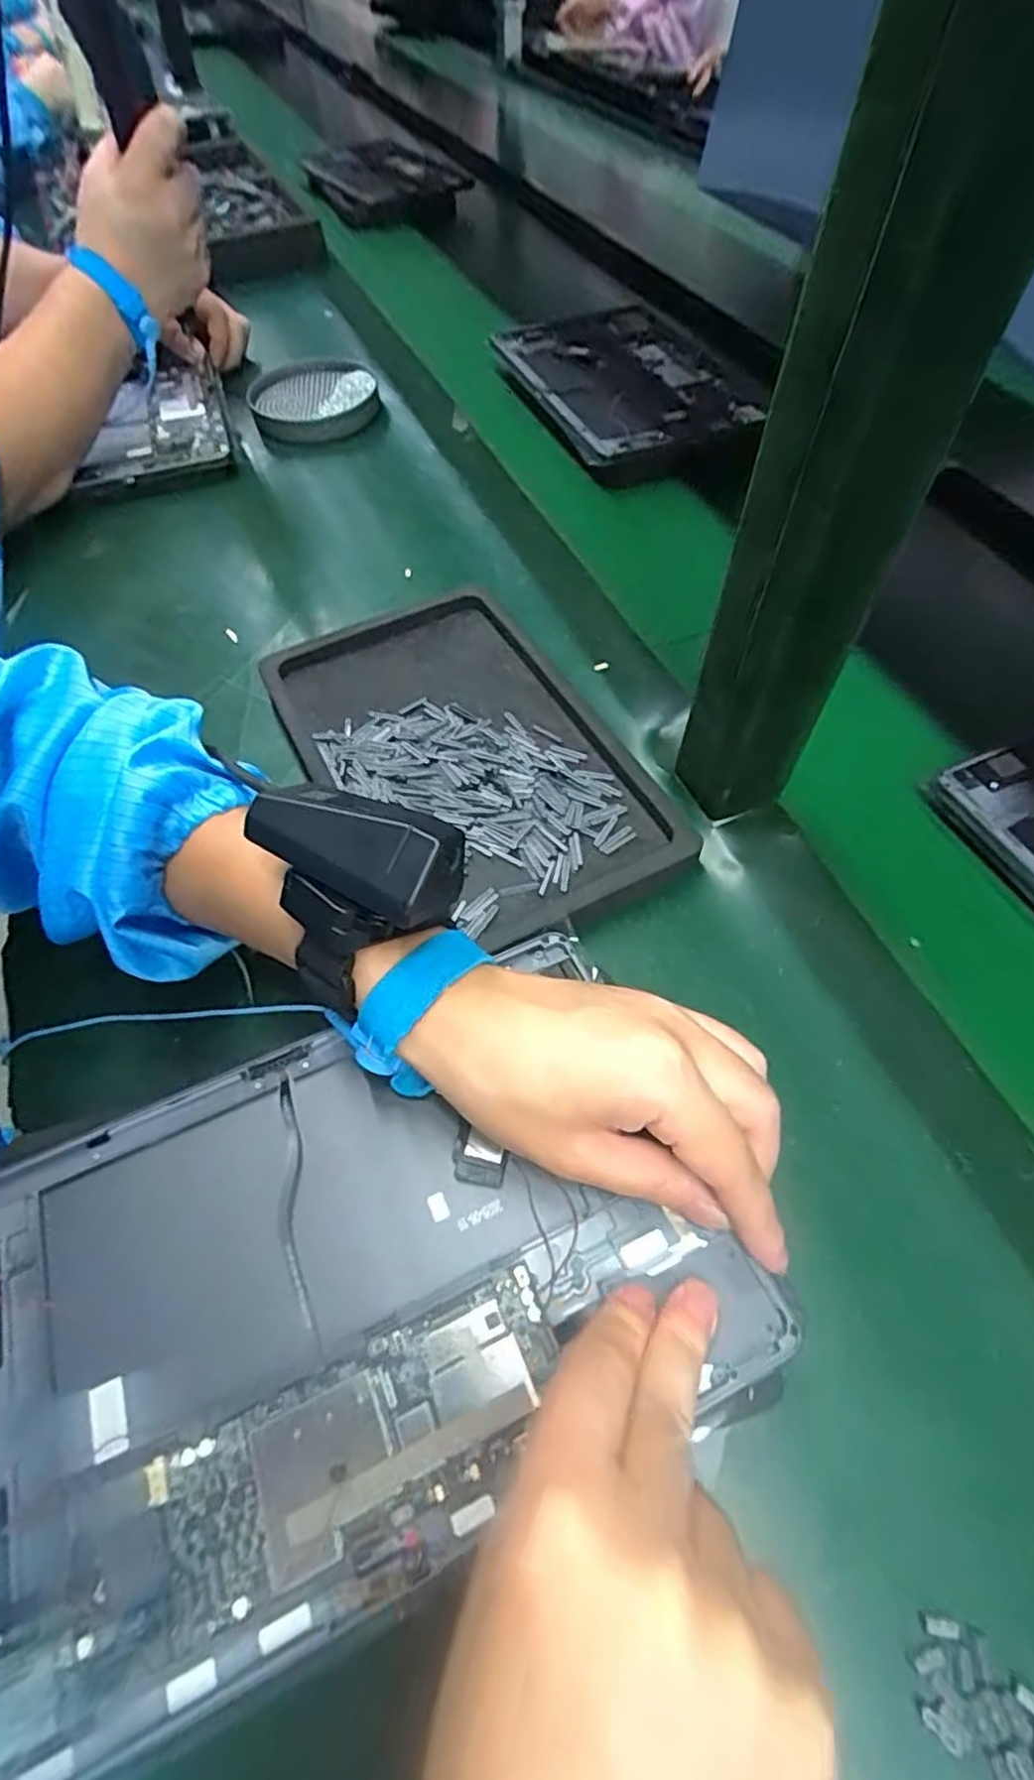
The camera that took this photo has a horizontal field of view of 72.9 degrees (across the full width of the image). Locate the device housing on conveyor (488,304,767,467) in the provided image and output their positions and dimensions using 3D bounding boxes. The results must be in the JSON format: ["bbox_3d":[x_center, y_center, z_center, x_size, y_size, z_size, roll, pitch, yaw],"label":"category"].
[{"bbox_3d":[0.088,-0.457,0.622,0.170,0.017,0.267,-19,60,-5],"label":"device housing on conveyor"}]

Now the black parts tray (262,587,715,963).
[{"bbox_3d":[-0.033,-0.080,0.383,0.146,0.015,0.258,-26,61,-16],"label":"black parts tray"}]

